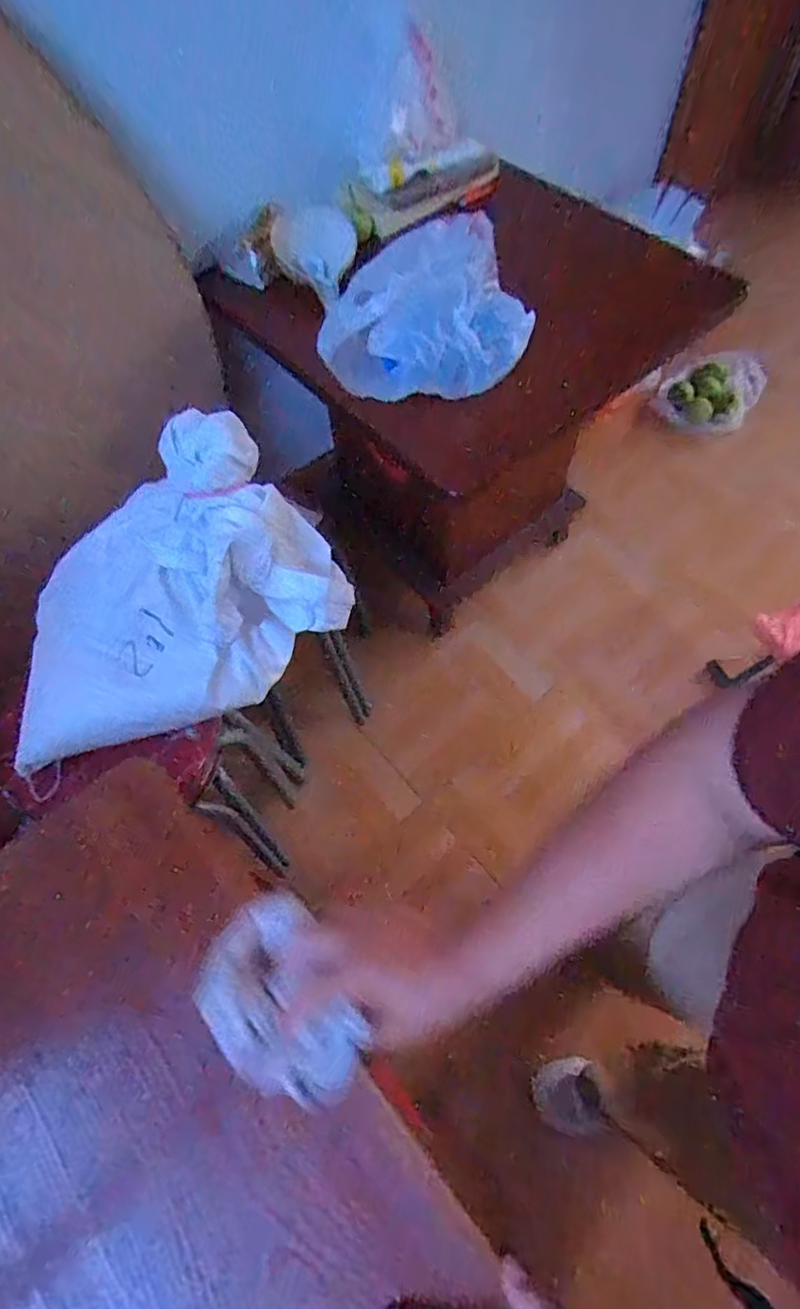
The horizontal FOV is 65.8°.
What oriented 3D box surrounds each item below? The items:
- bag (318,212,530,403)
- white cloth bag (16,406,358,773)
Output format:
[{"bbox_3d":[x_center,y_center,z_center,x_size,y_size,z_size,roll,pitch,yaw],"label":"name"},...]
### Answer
[{"bbox_3d":[0.039,-0.493,0.866,0.288,0.138,0.252,1,62,4],"label":"bag"},{"bbox_3d":[-0.287,-0.076,0.730,0.414,0.237,0.241,-21,63,-8],"label":"white cloth bag"}]

